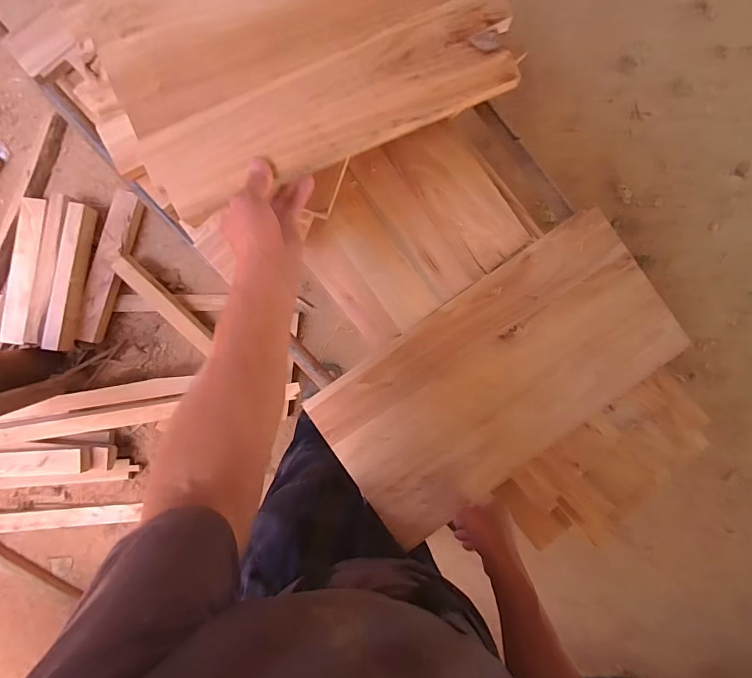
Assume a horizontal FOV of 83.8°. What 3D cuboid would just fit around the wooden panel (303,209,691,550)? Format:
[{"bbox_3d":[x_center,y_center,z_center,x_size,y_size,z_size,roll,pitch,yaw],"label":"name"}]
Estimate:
[{"bbox_3d":[0.208,0.059,0.696,0.580,0.018,0.292,-35,89,-3],"label":"wooden panel"}]

